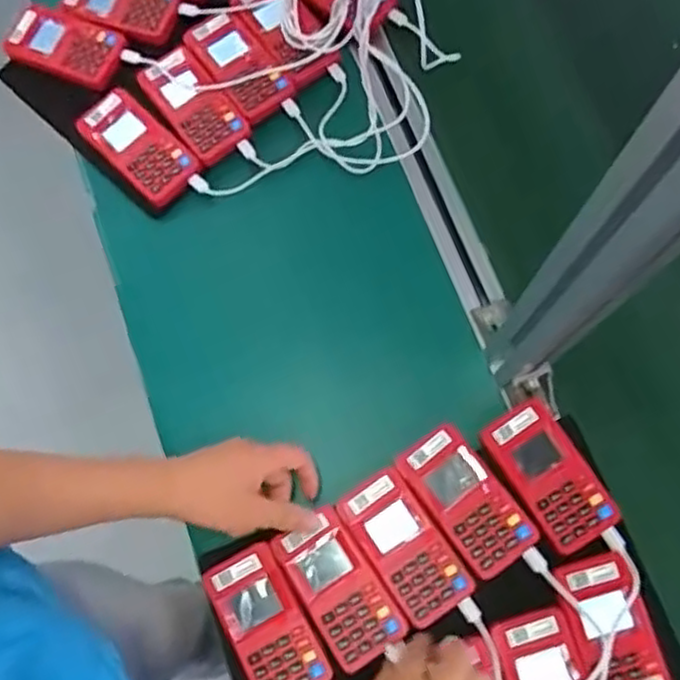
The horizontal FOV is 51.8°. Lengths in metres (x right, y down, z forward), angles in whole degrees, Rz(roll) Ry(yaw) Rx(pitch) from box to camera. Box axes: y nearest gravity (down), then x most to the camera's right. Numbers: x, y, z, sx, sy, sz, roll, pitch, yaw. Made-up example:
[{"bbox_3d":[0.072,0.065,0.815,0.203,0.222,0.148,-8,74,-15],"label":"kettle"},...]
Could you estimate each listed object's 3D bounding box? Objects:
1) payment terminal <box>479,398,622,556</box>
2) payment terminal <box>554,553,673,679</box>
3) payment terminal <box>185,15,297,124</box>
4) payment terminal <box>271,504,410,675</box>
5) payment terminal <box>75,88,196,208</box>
[{"bbox_3d":[0.177,0.114,0.590,0.066,0.015,0.122,-31,76,-6],"label":"payment terminal"},{"bbox_3d":[0.219,0.236,0.555,0.060,0.014,0.121,-15,75,-2],"label":"payment terminal"},{"bbox_3d":[-0.101,-0.275,0.701,0.057,0.018,0.121,-36,77,-7],"label":"payment terminal"},{"bbox_3d":[-0.001,0.201,0.569,0.063,0.013,0.116,-33,77,-7],"label":"payment terminal"},{"bbox_3d":[-0.199,-0.190,0.693,0.121,0.021,0.060,44,94,6],"label":"payment terminal"}]

